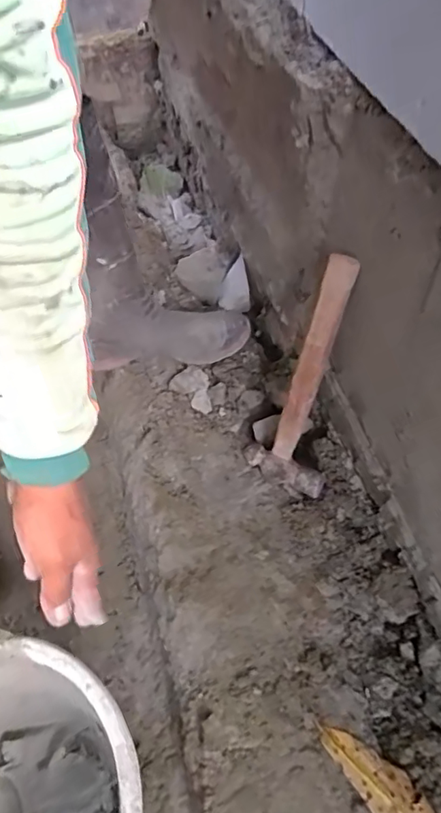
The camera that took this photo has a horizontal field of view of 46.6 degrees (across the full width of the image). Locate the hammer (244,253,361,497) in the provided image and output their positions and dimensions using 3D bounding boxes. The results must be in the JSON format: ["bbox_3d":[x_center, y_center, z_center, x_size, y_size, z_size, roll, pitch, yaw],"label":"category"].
[{"bbox_3d":[0.104,-0.029,0.607,0.100,0.296,0.027,19,30,13],"label":"hammer"}]

